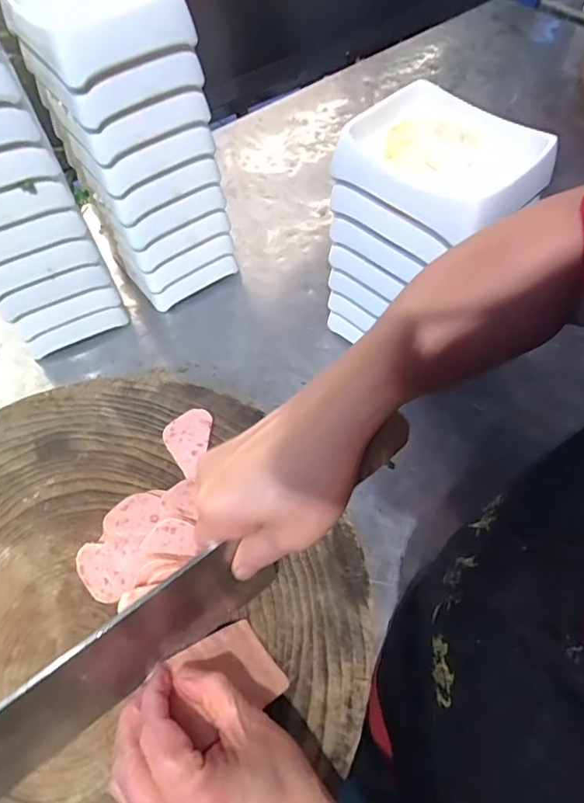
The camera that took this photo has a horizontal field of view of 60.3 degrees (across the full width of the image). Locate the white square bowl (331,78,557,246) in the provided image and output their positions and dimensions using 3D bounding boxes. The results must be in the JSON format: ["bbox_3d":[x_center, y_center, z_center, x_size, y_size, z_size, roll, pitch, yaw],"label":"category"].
[{"bbox_3d":[0.129,-0.206,0.437,0.156,0.057,0.116,37,65,22],"label":"white square bowl"}]

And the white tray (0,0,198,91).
[{"bbox_3d":[-0.183,-0.351,0.451,0.119,0.043,0.158,-36,63,-19],"label":"white tray"}]

